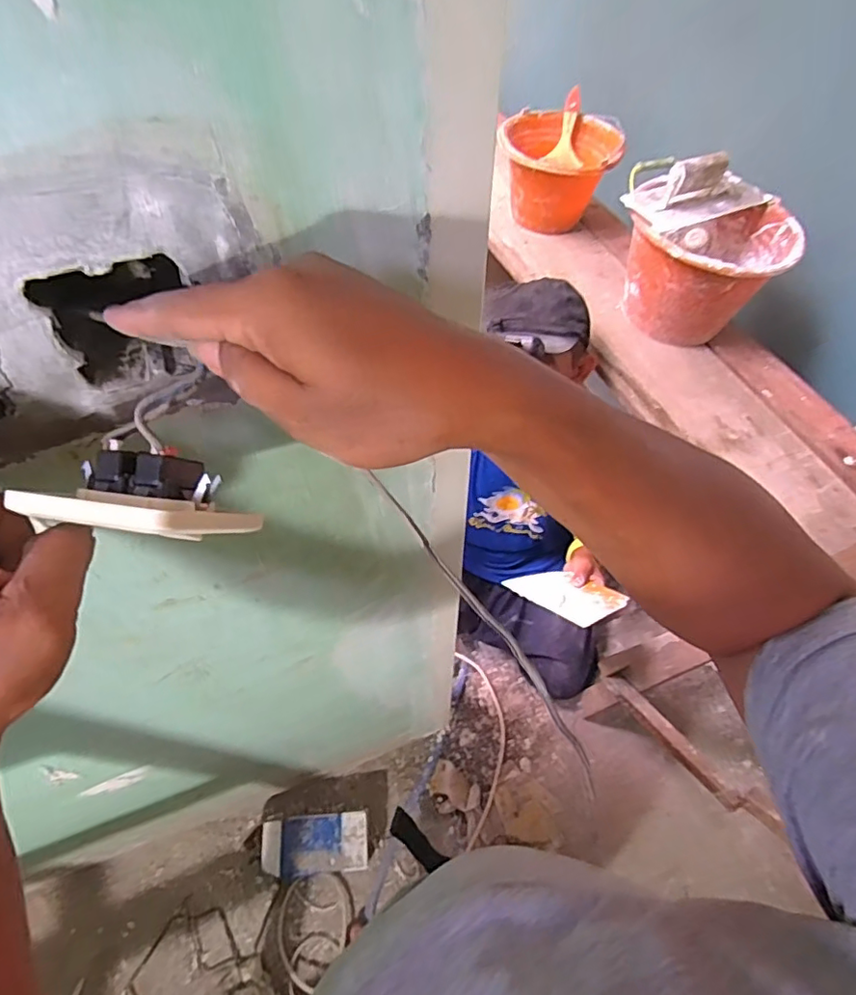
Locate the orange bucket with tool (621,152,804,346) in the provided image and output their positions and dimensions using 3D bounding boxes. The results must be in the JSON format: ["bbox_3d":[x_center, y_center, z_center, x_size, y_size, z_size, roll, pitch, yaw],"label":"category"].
[{"bbox_3d":[0.490,-0.444,1.007,0.284,0.266,0.281,9,58,7],"label":"orange bucket with tool"}]

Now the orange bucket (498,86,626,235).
[{"bbox_3d":[0.279,-0.695,1.212,0.251,0.183,0.251,-1,57,1],"label":"orange bucket"}]

